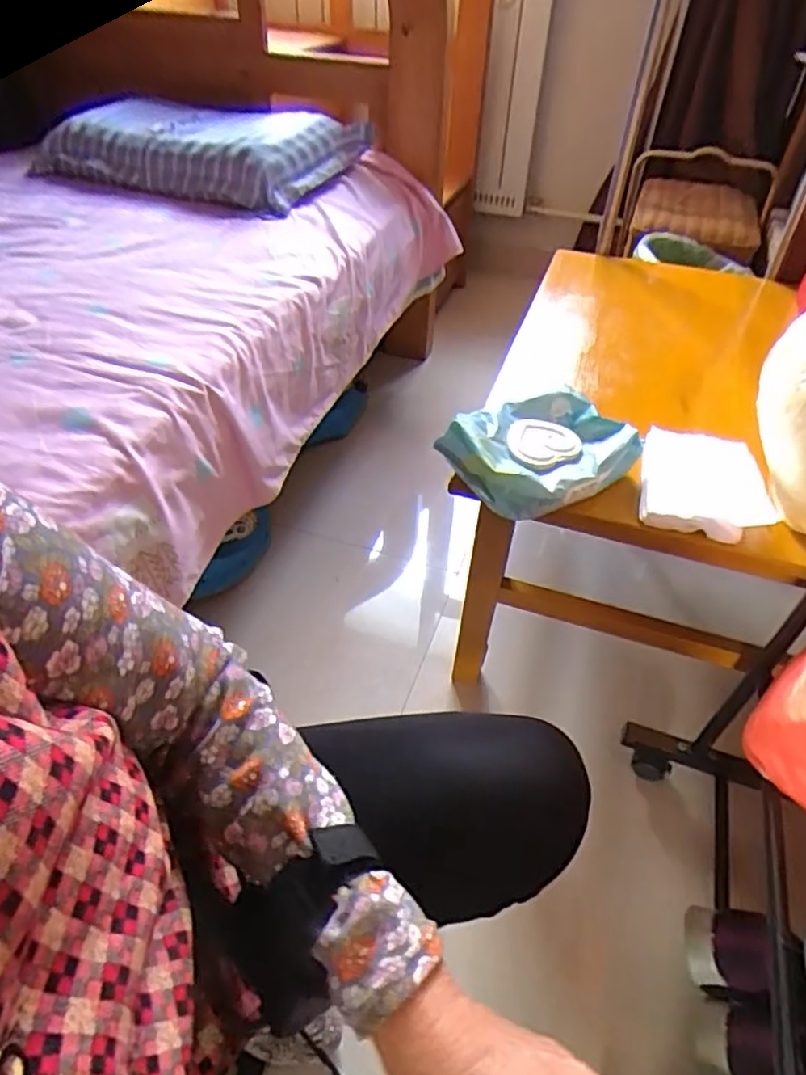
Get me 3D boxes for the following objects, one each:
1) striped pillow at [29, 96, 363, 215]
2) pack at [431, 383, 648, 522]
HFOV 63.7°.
[{"bbox_3d":[-0.424,-0.801,1.330,0.619,0.107,0.330,17,46,16],"label":"striped pillow"},{"bbox_3d":[0.145,-0.095,0.704,0.193,0.056,0.148,-28,51,-27],"label":"pack"}]

